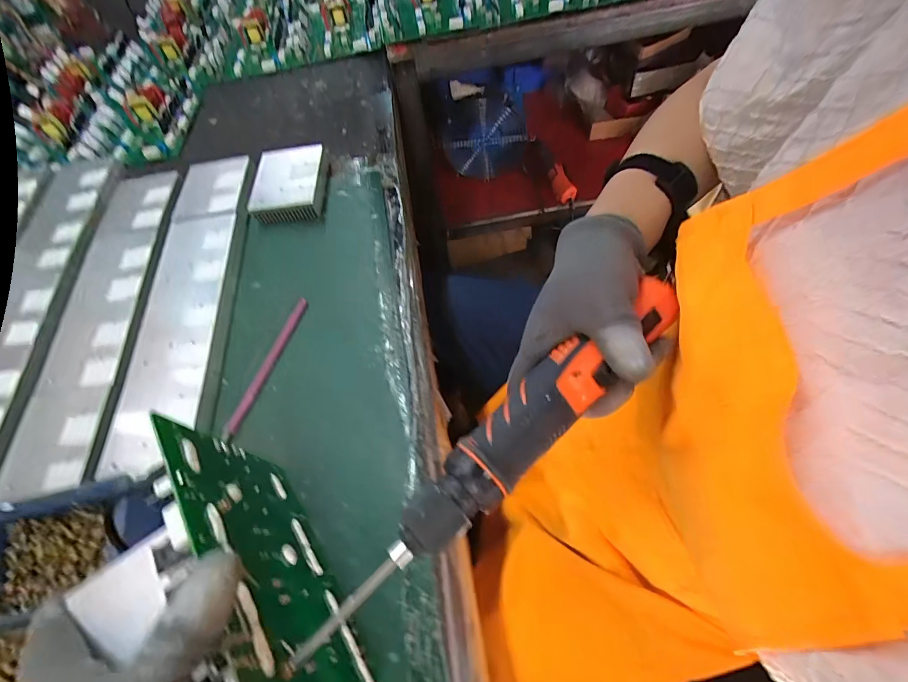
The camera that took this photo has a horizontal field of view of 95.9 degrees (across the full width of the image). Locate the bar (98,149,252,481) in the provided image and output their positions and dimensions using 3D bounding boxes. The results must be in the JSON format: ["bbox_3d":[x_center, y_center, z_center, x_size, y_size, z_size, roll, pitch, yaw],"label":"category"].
[{"bbox_3d":[-0.296,-0.059,0.459,0.096,0.028,0.405,-7,62,3],"label":"bar"}]

